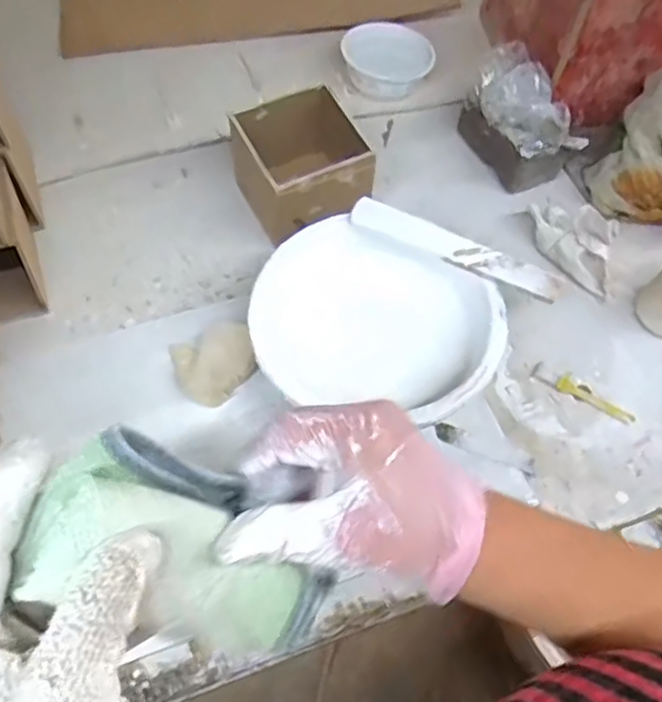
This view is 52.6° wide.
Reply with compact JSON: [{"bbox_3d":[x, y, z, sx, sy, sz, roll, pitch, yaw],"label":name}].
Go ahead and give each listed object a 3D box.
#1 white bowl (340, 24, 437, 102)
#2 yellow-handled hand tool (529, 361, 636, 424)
[{"bbox_3d":[0.071,-0.358,0.830,0.098,0.050,0.100,0,60,0],"label":"white bowl"},{"bbox_3d":[0.246,0.040,0.653,0.103,0.010,0.020,28,64,14],"label":"yellow-handled hand tool"}]

